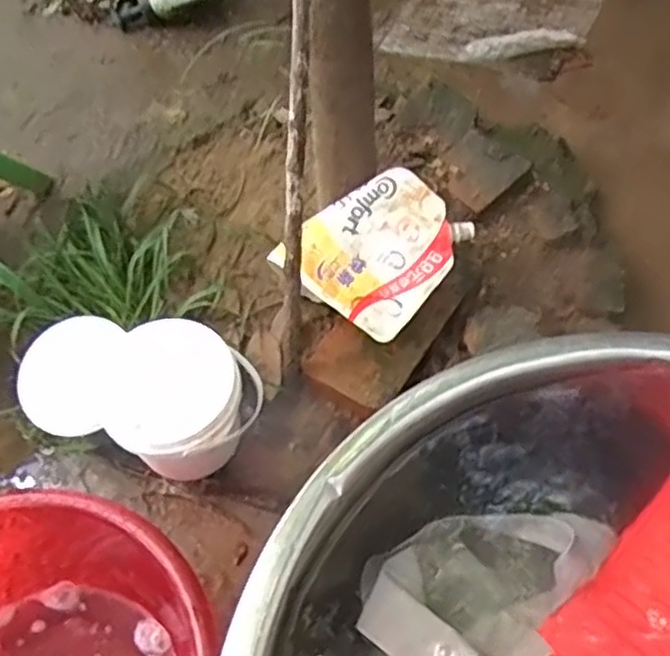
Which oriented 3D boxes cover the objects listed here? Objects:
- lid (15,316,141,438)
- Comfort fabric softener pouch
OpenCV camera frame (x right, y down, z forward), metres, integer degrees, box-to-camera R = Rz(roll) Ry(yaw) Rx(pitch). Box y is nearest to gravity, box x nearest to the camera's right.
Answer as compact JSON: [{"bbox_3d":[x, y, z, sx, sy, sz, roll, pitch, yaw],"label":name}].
[{"bbox_3d":[-0.261,0.051,0.728,0.135,0.025,0.124,-5,75,18],"label":"lid"},{"bbox_3d":[0.048,-0.090,0.783,0.153,0.024,0.173,39,82,6],"label":"Comfort fabric softener pouch"}]

